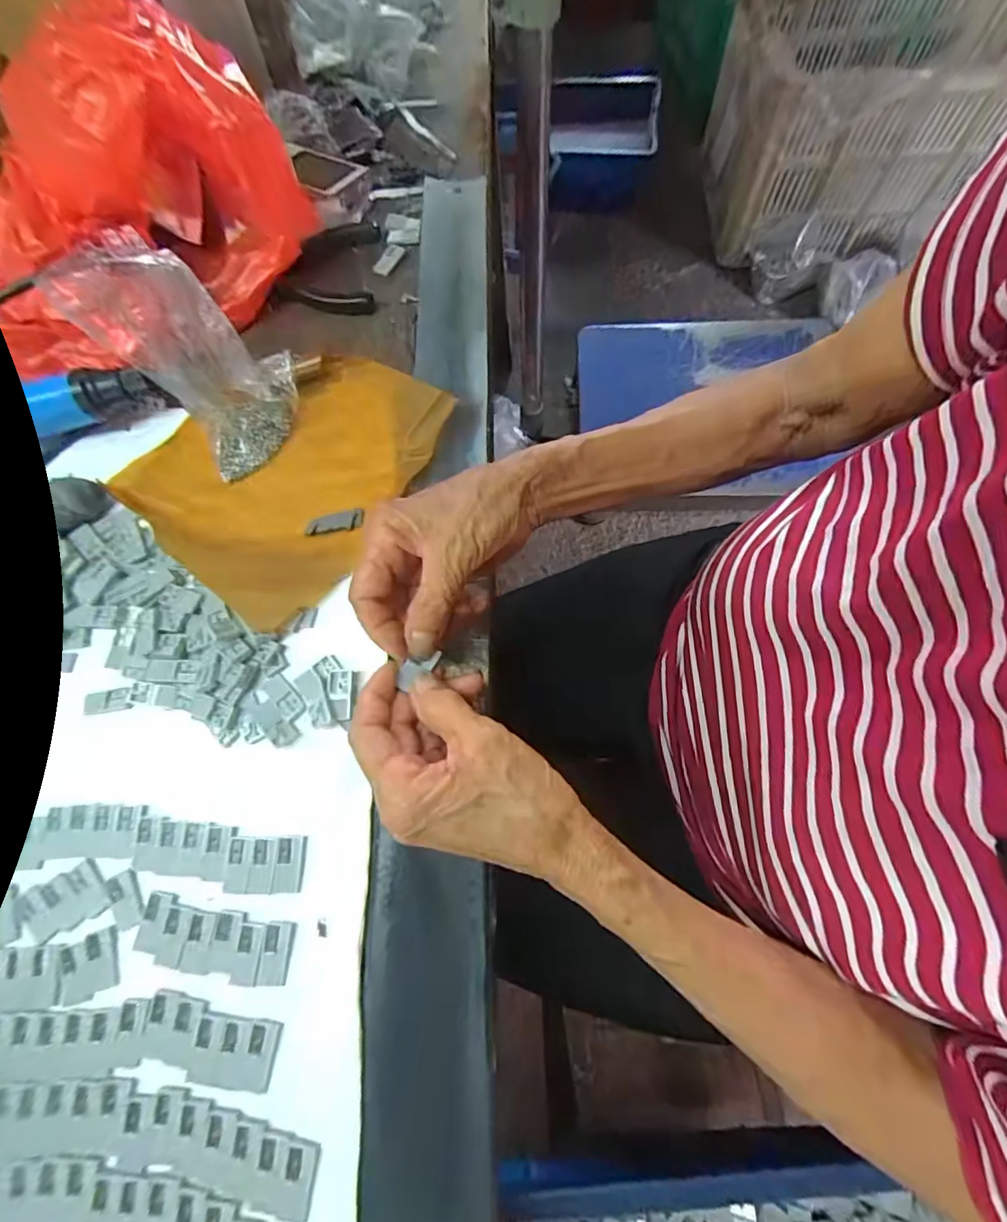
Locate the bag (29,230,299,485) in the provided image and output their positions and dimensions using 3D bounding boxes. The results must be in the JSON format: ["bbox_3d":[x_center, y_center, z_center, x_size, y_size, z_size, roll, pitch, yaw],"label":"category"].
[{"bbox_3d":[-0.193,-0.162,0.332,0.030,0.138,0.079,17,66,49],"label":"bag"}]

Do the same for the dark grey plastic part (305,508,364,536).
[{"bbox_3d":[-0.111,-0.058,0.346,0.039,0.004,0.015,-12,70,-1],"label":"dark grey plastic part"}]

